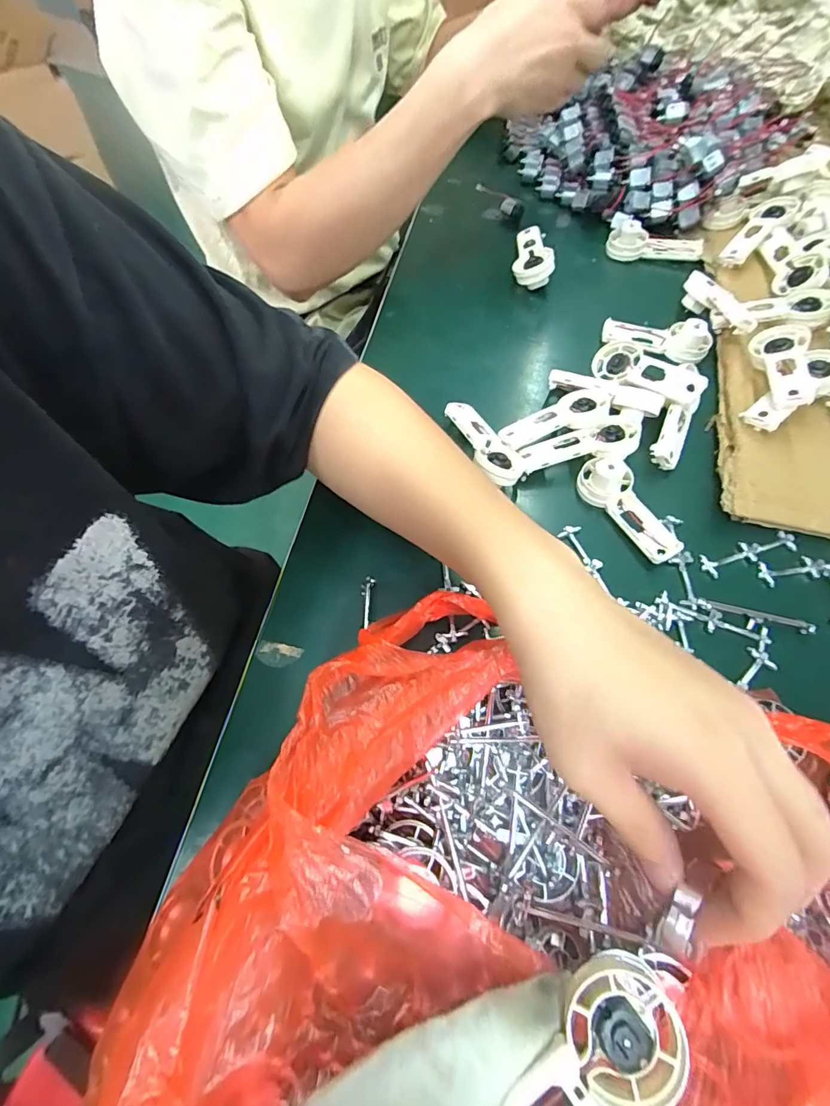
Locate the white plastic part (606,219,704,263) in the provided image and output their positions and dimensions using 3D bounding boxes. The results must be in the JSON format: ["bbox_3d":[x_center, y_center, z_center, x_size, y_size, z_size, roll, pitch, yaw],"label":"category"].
[{"bbox_3d":[0.253,-0.326,0.503,0.091,0.030,0.021,9,64,6],"label":"white plastic part"}]

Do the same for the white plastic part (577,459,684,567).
[{"bbox_3d":[0.160,-0.036,0.353,0.035,0.022,0.092,-31,67,-13],"label":"white plastic part"}]

